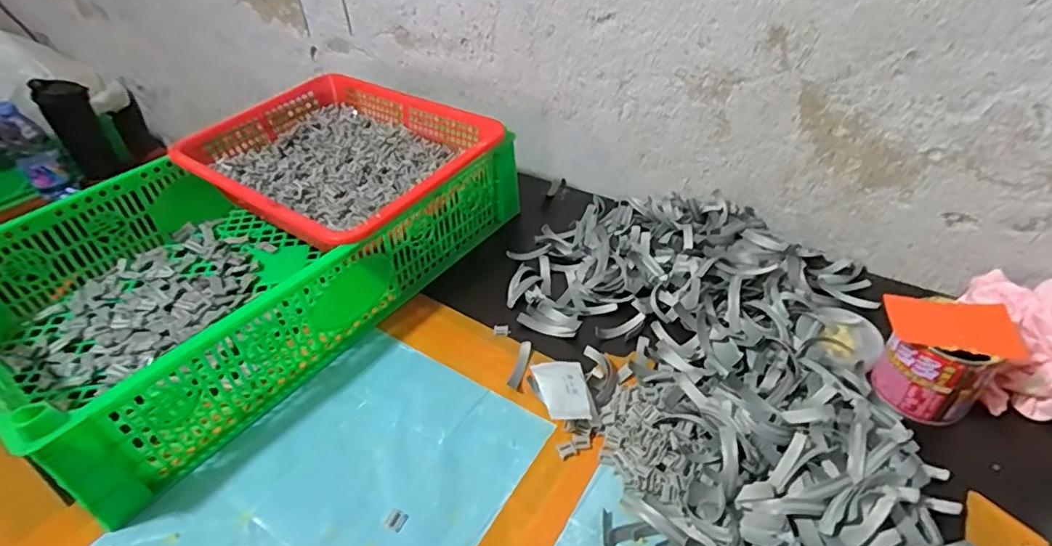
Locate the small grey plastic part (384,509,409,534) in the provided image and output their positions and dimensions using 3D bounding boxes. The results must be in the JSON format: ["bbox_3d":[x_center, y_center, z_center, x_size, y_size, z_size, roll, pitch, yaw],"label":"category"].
[{"bbox_3d":[-0.088,0.167,0.381,0.013,0.004,0.013,16,43,22],"label":"small grey plastic part"}]

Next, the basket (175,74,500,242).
[{"bbox_3d":[-0.196,-0.120,0.612,0.302,0.069,0.249,22,46,28],"label":"basket"}]

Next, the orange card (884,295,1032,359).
[{"bbox_3d":[0.307,0.038,0.402,0.081,0.006,0.051,6,45,12],"label":"orange card"}]

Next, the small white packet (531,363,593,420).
[{"bbox_3d":[0.030,0.090,0.439,0.038,0.007,0.061,-7,30,-11],"label":"small white packet"}]

